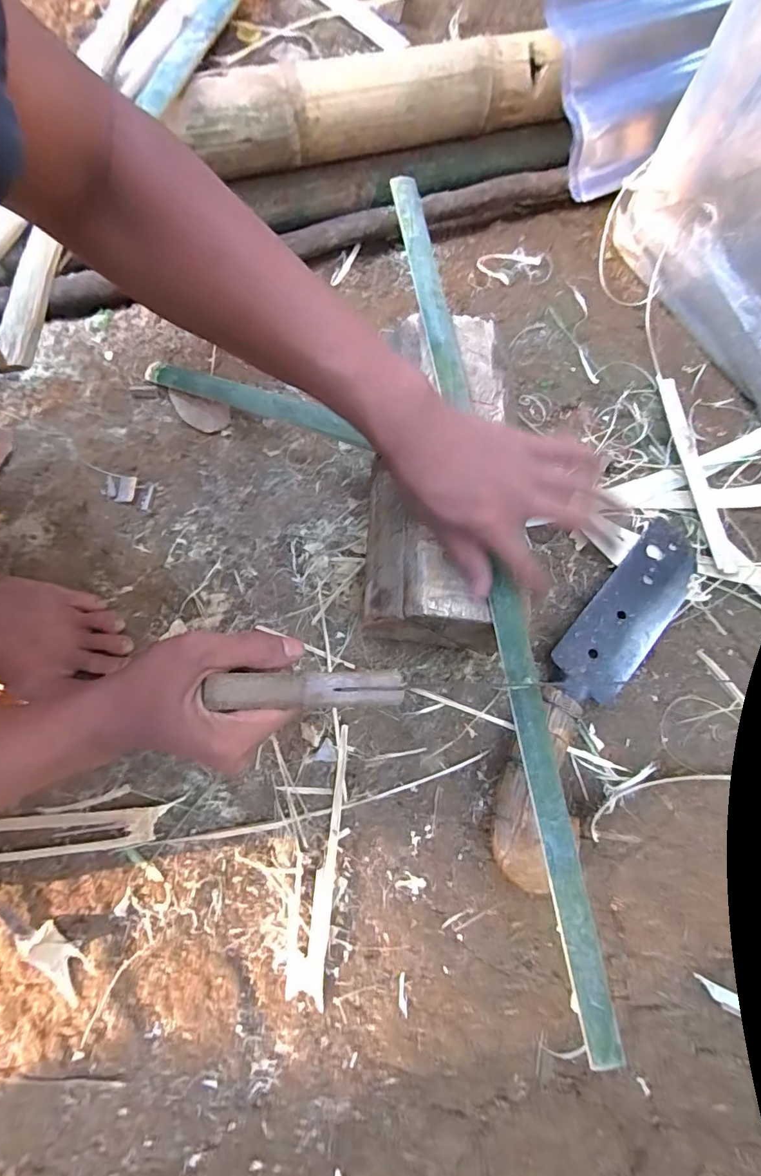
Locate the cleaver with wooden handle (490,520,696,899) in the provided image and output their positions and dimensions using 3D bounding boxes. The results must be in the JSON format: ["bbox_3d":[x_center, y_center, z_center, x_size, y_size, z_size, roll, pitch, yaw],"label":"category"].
[{"bbox_3d":[0.206,0.078,0.445,0.088,0.039,0.385,34,74,8],"label":"cleaver with wooden handle"}]

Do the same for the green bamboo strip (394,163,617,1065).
[{"bbox_3d":[0.084,-0.048,0.379,0.026,0.013,0.705,-9,76,-5],"label":"green bamboo strip"}]

